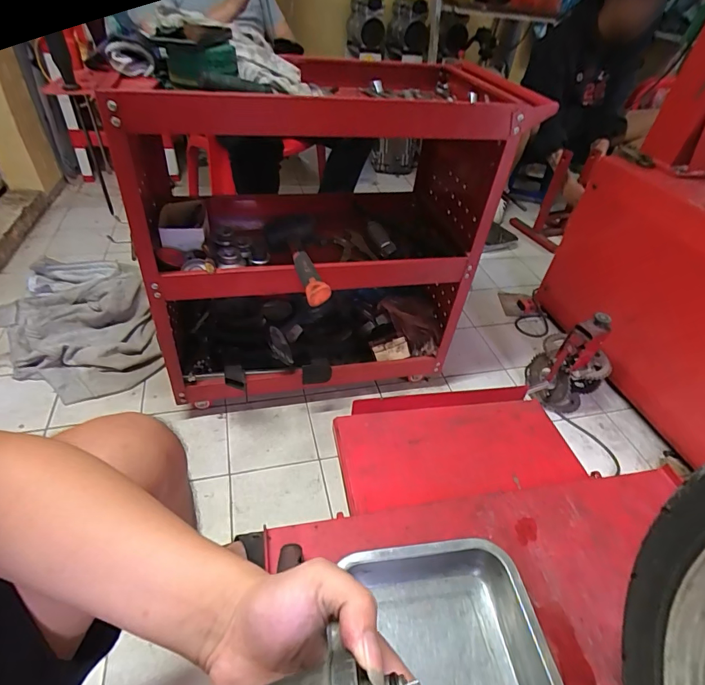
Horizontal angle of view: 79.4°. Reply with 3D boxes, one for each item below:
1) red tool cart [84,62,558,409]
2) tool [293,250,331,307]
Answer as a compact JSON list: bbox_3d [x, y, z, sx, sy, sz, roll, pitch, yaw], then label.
[{"bbox_3d":[-0.110,-0.268,1.034,0.756,0.681,0.643,-14,46,-22],"label":"red tool cart"},{"bbox_3d":[-0.076,-0.124,0.770,0.042,0.031,0.163,-7,44,-16],"label":"tool"}]

